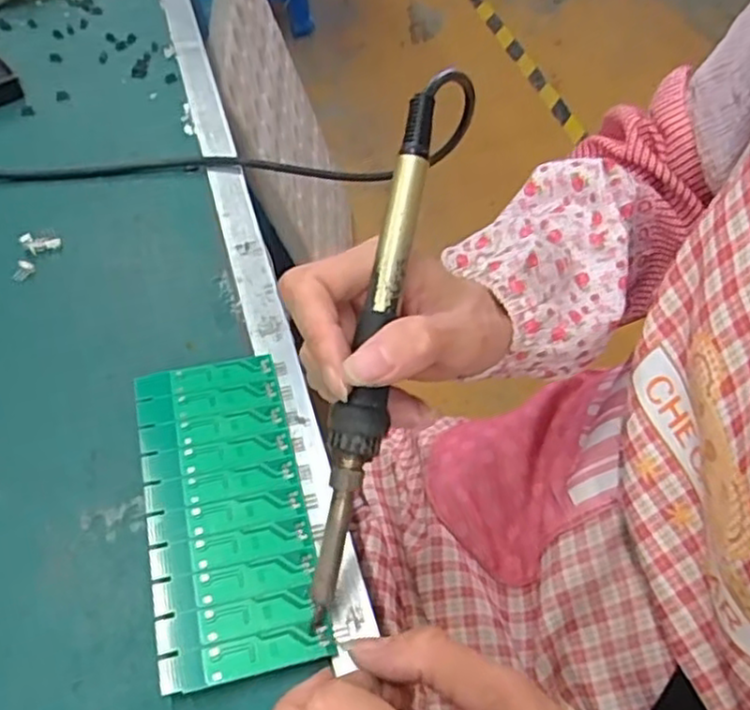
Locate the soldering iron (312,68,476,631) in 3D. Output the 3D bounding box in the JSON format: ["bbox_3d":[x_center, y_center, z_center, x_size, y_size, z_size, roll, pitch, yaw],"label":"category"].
[{"bbox_3d":[0.004,-0.005,0.265,0.025,0.014,0.212,12,85,7],"label":"soldering iron"}]

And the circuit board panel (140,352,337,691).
[{"bbox_3d":[-0.062,0.060,0.291,0.062,0.004,0.137,-11,55,-9],"label":"circuit board panel"}]

